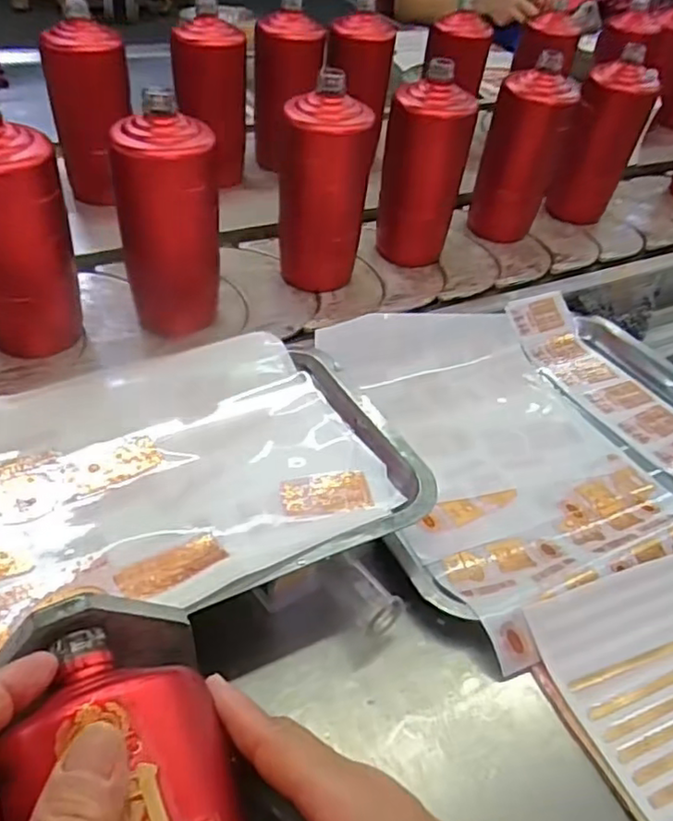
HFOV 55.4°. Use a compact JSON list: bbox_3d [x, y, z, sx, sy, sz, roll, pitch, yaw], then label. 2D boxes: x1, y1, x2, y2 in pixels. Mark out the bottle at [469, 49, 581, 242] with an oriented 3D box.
[{"bbox_3d":[0.205,-0.276,0.712,0.064,0.173,0.060,-16,49,-23],"label":"bottle"}]

